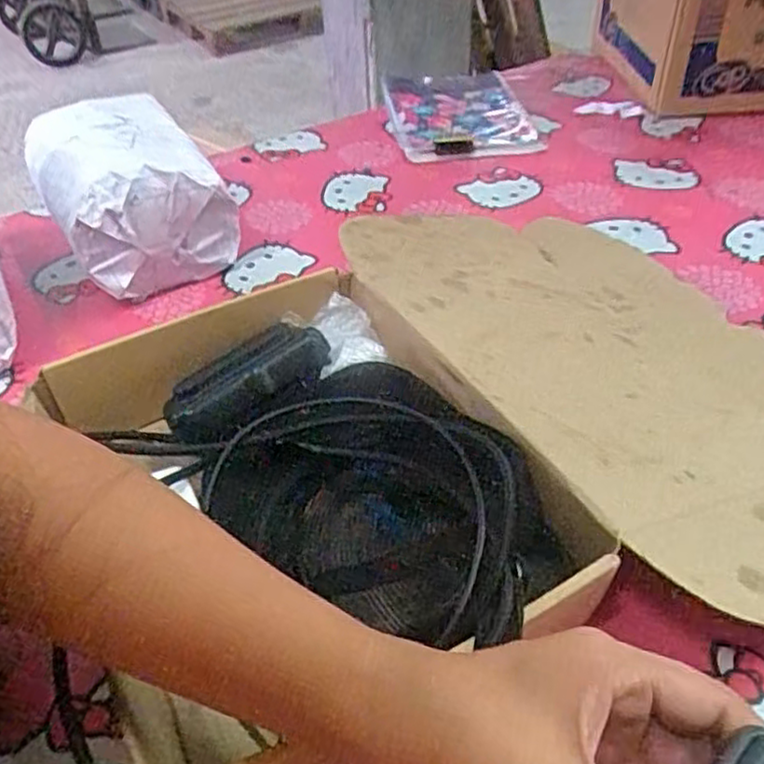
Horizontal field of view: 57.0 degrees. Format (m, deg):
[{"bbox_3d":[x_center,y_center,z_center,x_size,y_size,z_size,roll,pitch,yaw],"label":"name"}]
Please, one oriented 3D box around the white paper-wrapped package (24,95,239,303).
[{"bbox_3d":[-0.220,-0.161,0.604,0.132,0.114,0.172,-25,48,-21],"label":"white paper-wrapped package"}]

